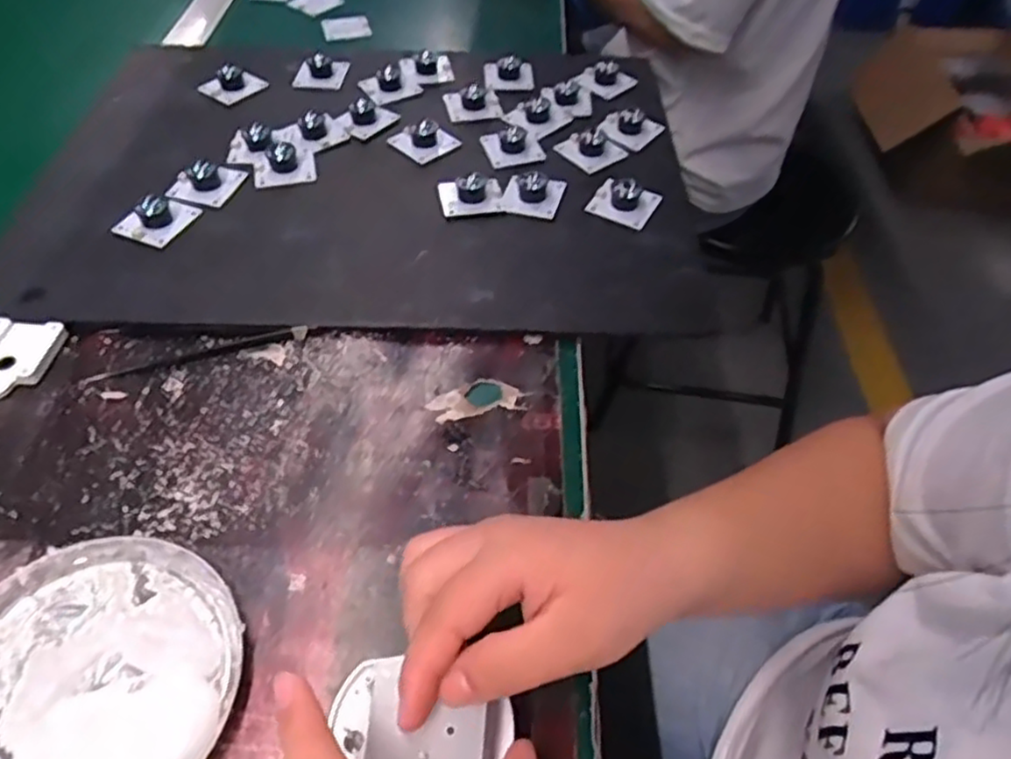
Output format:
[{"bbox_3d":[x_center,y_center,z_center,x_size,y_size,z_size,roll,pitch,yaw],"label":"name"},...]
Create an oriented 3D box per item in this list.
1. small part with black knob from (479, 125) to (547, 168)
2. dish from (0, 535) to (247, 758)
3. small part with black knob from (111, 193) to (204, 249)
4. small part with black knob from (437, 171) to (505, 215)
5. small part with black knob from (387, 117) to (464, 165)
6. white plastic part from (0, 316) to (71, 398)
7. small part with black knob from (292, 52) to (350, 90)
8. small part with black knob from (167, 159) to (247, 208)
[{"bbox_3d":[0.007,-0.188,0.545,0.042,0.013,0.040,-16,53,-15],"label":"small part with black knob"},{"bbox_3d":[-0.180,0.128,0.292,0.128,0.014,0.125,1,51,-1],"label":"dish"},{"bbox_3d":[-0.241,-0.116,0.474,0.041,0.023,0.043,18,52,13],"label":"small part with black knob"},{"bbox_3d":[-0.024,-0.135,0.509,0.044,0.018,0.030,-12,52,-12],"label":"small part with black knob"},{"bbox_3d":[-0.064,-0.194,0.551,0.038,0.020,0.044,-33,59,-26],"label":"small part with black knob"},{"bbox_3d":[-0.290,-0.013,0.403,0.047,0.007,0.055,6,51,3],"label":"white plastic part"},{"bbox_3d":[-0.163,-0.272,0.611,0.045,0.018,0.033,9,51,5],"label":"small part with black knob"},{"bbox_3d":[-0.220,-0.148,0.504,0.045,0.019,0.043,15,52,11],"label":"small part with black knob"}]

